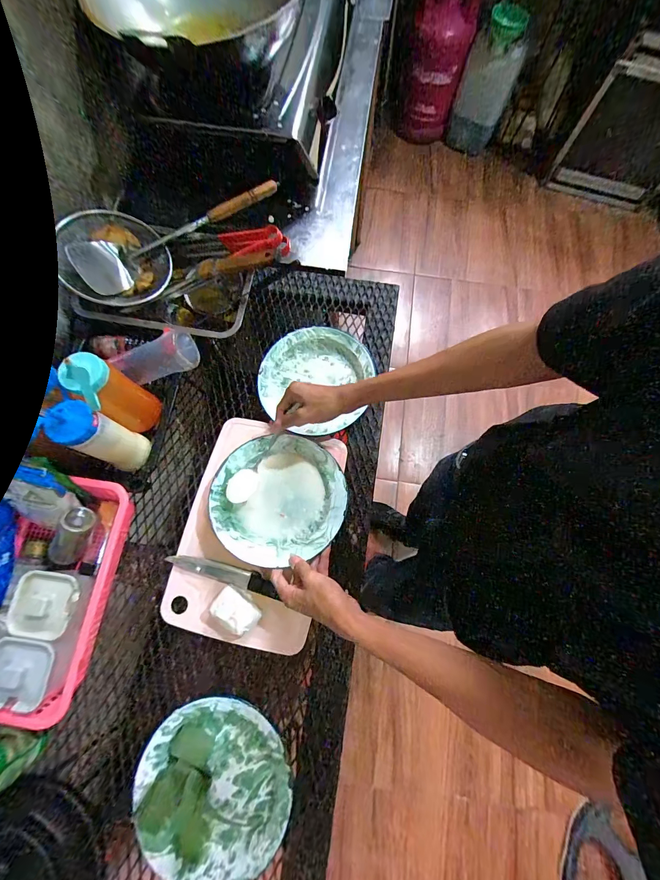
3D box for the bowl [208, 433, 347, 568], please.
[{"bbox_3d":[-0.082,0.088,0.546,0.207,0.055,0.201,0,75,-1],"label":"bowl"}]

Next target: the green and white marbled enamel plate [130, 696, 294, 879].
[{"bbox_3d":[-0.159,0.472,0.471,0.205,0.037,0.199,0,75,-1],"label":"green and white marbled enamel plate"}]

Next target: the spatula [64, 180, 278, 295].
[{"bbox_3d":[-0.278,-0.397,0.638,0.387,0.066,0.081,-37,78,-10],"label":"spatula"}]

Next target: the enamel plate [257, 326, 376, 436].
[{"bbox_3d":[-0.029,-0.110,0.636,0.200,0.040,0.205,0,75,-1],"label":"enamel plate"}]

